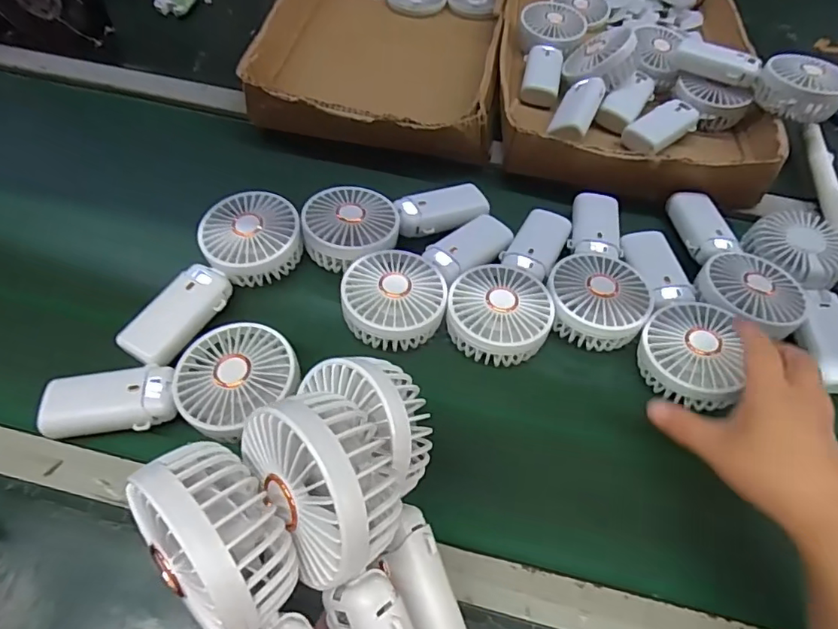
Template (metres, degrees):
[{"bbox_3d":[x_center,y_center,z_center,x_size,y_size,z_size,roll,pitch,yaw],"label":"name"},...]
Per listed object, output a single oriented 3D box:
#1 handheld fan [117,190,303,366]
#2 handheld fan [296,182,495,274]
[{"bbox_3d":[-0.178,-0.035,0.462,0.084,0.036,0.181,26,59,14],"label":"handheld fan"},{"bbox_3d":[-0.023,-0.100,0.510,0.180,0.035,0.090,-22,60,-16],"label":"handheld fan"}]

